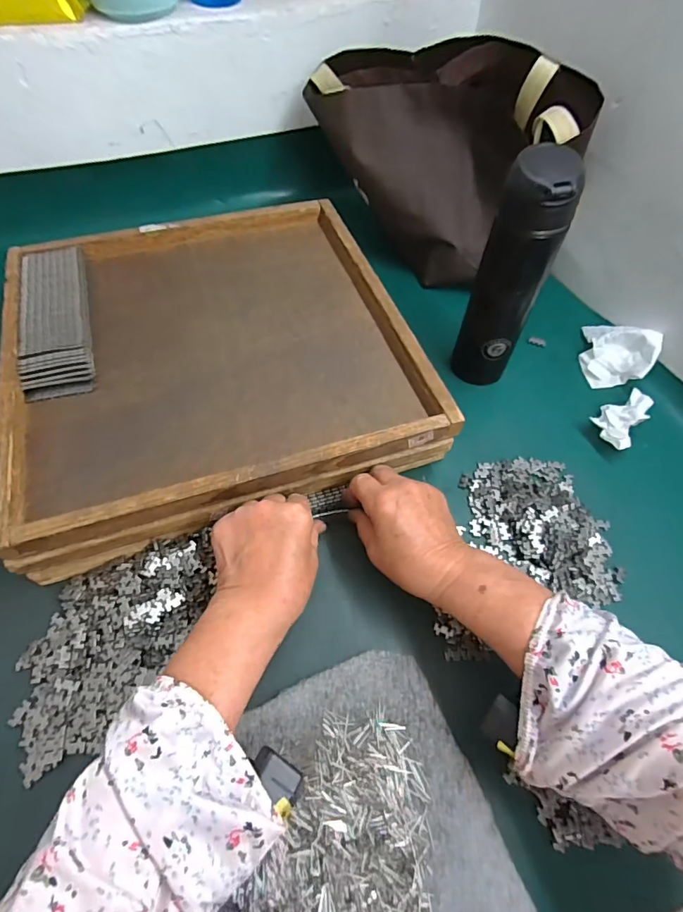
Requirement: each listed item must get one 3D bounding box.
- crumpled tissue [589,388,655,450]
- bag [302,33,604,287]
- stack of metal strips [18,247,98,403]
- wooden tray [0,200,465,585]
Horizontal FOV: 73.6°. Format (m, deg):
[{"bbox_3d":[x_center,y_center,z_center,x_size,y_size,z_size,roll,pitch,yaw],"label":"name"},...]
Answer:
[{"bbox_3d":[0.305,-0.043,0.496,0.083,0.024,0.044,-38,64,-25],"label":"crumpled tissue"},{"bbox_3d":[0.108,-0.390,0.600,0.356,0.215,0.126,37,62,22],"label":"bag"},{"bbox_3d":[-0.306,-0.151,0.490,0.065,0.022,0.219,-15,57,-12],"label":"stack of metal strips"},{"bbox_3d":[-0.140,-0.115,0.507,0.396,0.078,0.403,-15,57,-12],"label":"wooden tray"}]

